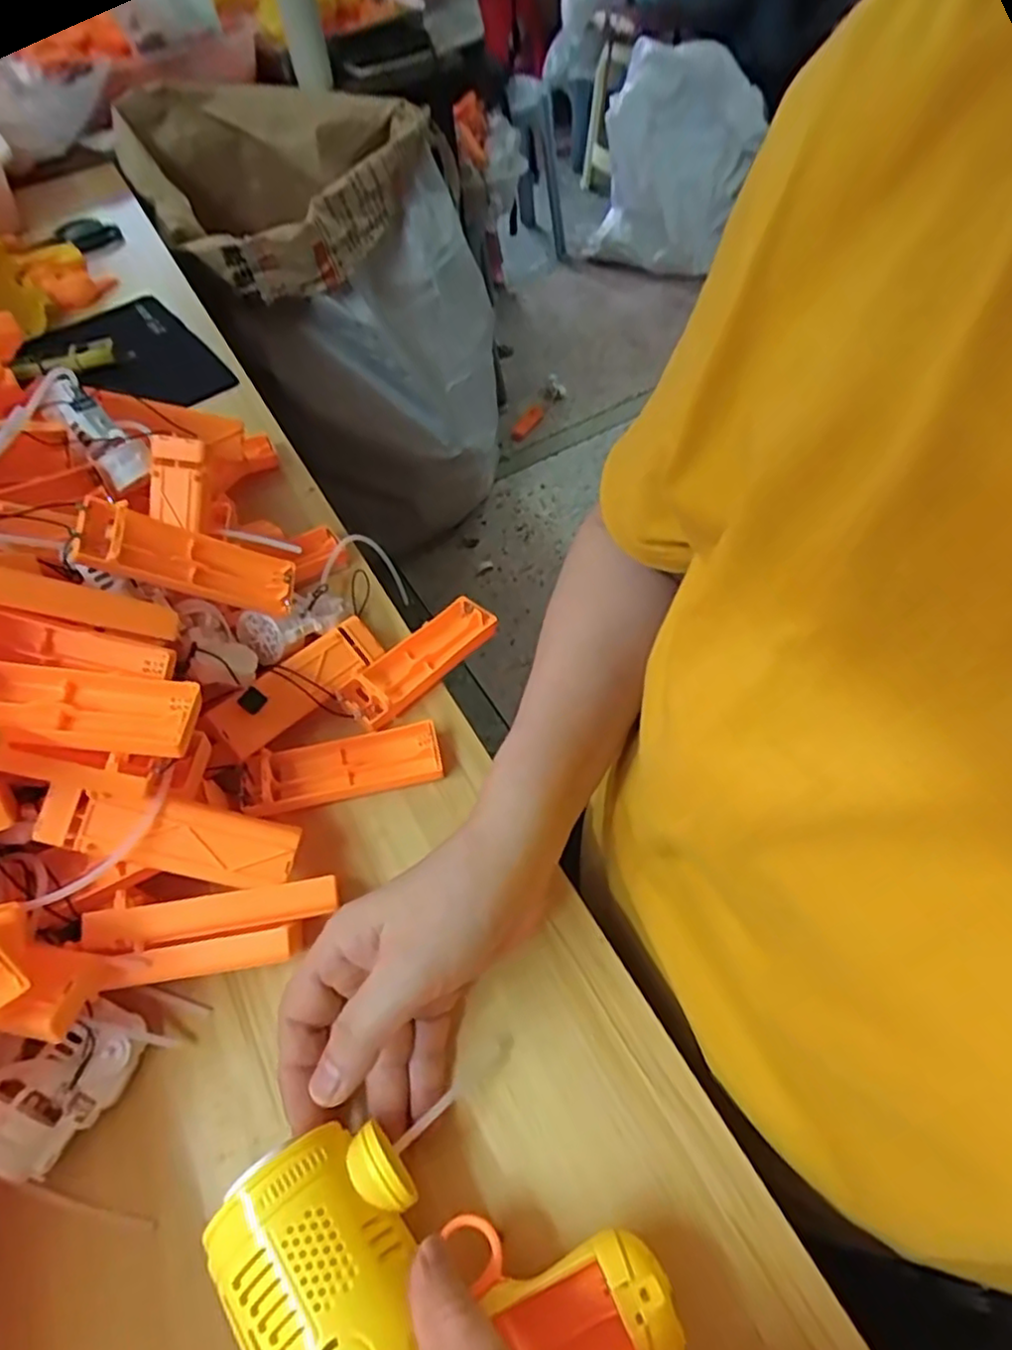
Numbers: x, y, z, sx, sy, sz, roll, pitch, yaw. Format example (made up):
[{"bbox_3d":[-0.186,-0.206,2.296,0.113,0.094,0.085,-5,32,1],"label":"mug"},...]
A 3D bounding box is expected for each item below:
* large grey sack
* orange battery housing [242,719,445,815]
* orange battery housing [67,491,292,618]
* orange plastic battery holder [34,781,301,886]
[{"bbox_3d":[-0.270,-0.598,1.253,0.483,0.642,0.406,-33,58,-17],"label":"large grey sack"},{"bbox_3d":[-0.091,0.050,0.386,0.106,0.023,0.034,-15,54,-5],"label":"orange battery housing"},{"bbox_3d":[-0.167,-0.062,0.370,0.110,0.024,0.031,15,41,-41],"label":"orange battery housing"},{"bbox_3d":[-0.151,0.073,0.313,0.107,0.011,0.033,16,84,-16],"label":"orange plastic battery holder"}]

